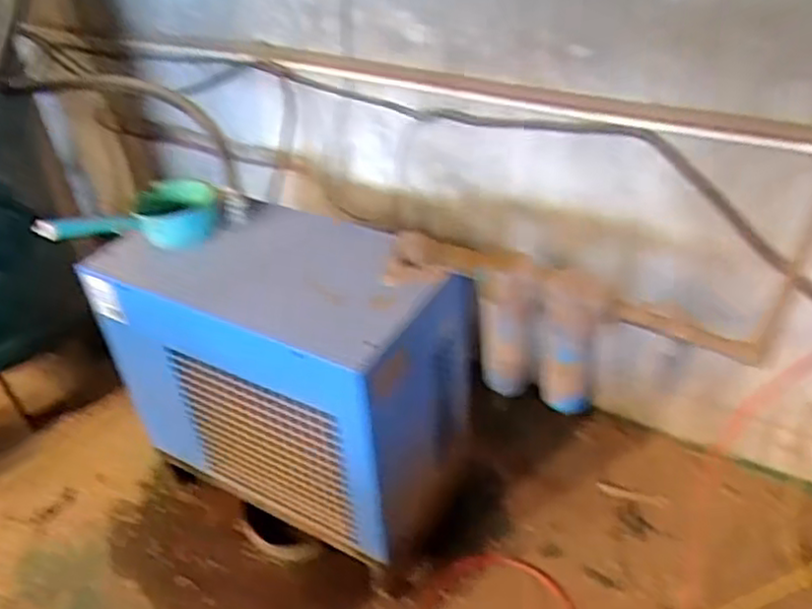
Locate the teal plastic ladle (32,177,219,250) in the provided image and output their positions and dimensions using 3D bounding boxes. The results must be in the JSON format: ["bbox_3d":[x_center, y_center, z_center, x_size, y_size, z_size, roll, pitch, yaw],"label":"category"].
[{"bbox_3d":[-0.574,-0.189,1.469,0.350,0.127,0.178,-23,41,-24],"label":"teal plastic ladle"}]

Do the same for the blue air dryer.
[{"bbox_3d":[-0.255,0.125,1.535,0.714,0.550,0.369,19,43,26],"label":"blue air dryer"}]

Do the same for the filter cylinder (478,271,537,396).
[{"bbox_3d":[0.185,0.052,1.283,0.102,0.285,0.072,2,38,7],"label":"filter cylinder"}]

